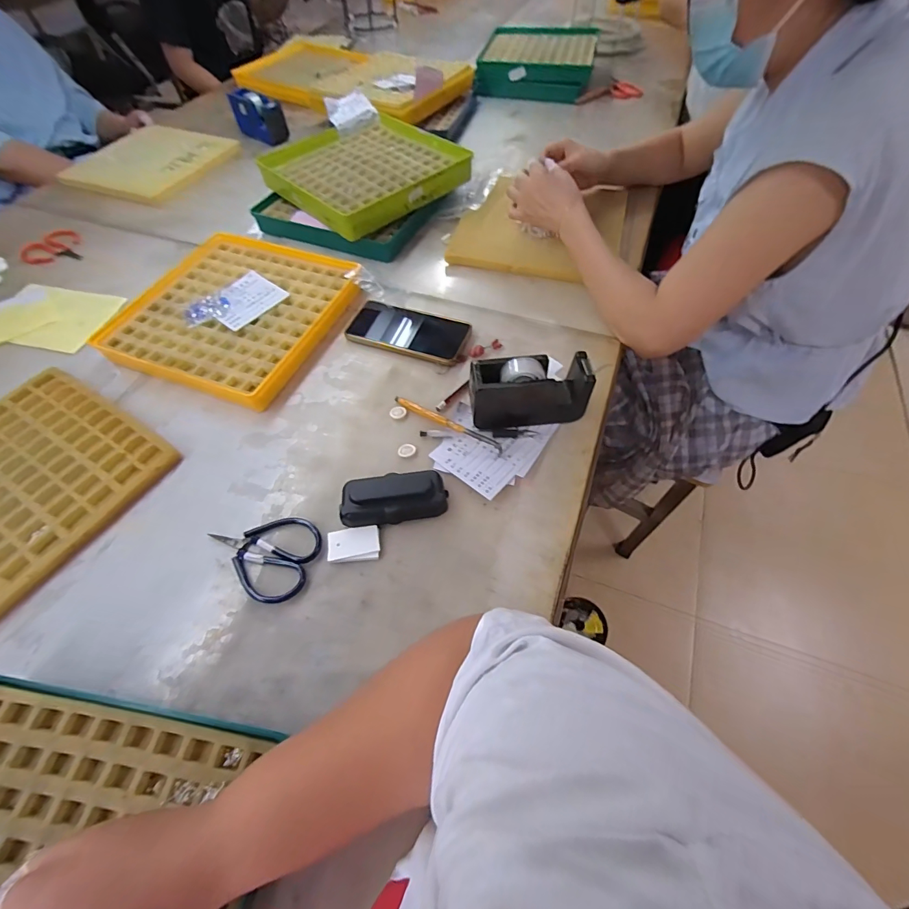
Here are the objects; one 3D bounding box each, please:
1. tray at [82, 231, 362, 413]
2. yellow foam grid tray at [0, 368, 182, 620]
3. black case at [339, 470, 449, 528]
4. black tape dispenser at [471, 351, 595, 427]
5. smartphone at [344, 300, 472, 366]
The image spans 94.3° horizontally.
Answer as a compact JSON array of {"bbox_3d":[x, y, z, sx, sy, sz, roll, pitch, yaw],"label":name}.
[{"bbox_3d":[-0.314,-0.216,0.598,0.278,0.026,0.296,21,60,11],"label":"tray"},{"bbox_3d":[-0.488,0.035,0.462,0.245,0.018,0.258,28,62,15],"label":"yellow foam grid tray"},{"bbox_3d":[-0.064,0.042,0.438,0.107,0.029,0.055,-10,59,-5],"label":"black case"},{"bbox_3d":[0.082,-0.069,0.481,0.132,0.074,0.059,-8,59,-3],"label":"black tape dispenser"},{"bbox_3d":[-0.062,-0.172,0.584,0.163,0.009,0.079,16,60,12],"label":"smartphone"}]

